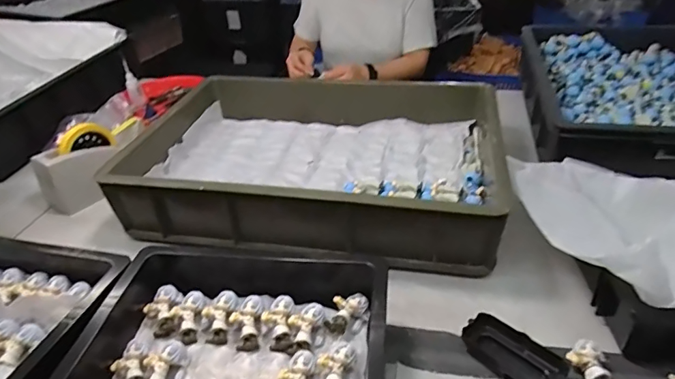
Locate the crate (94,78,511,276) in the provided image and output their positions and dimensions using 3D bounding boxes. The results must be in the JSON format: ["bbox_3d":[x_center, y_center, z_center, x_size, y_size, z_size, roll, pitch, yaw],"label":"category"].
[{"bbox_3d":[-0.034,-0.071,0.832,0.618,0.115,0.463,7,35,14],"label":"crate"}]

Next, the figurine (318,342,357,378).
[{"bbox_3d":[-0.002,0.189,0.474,0.035,0.030,0.054,5,35,12],"label":"figurine"}]

